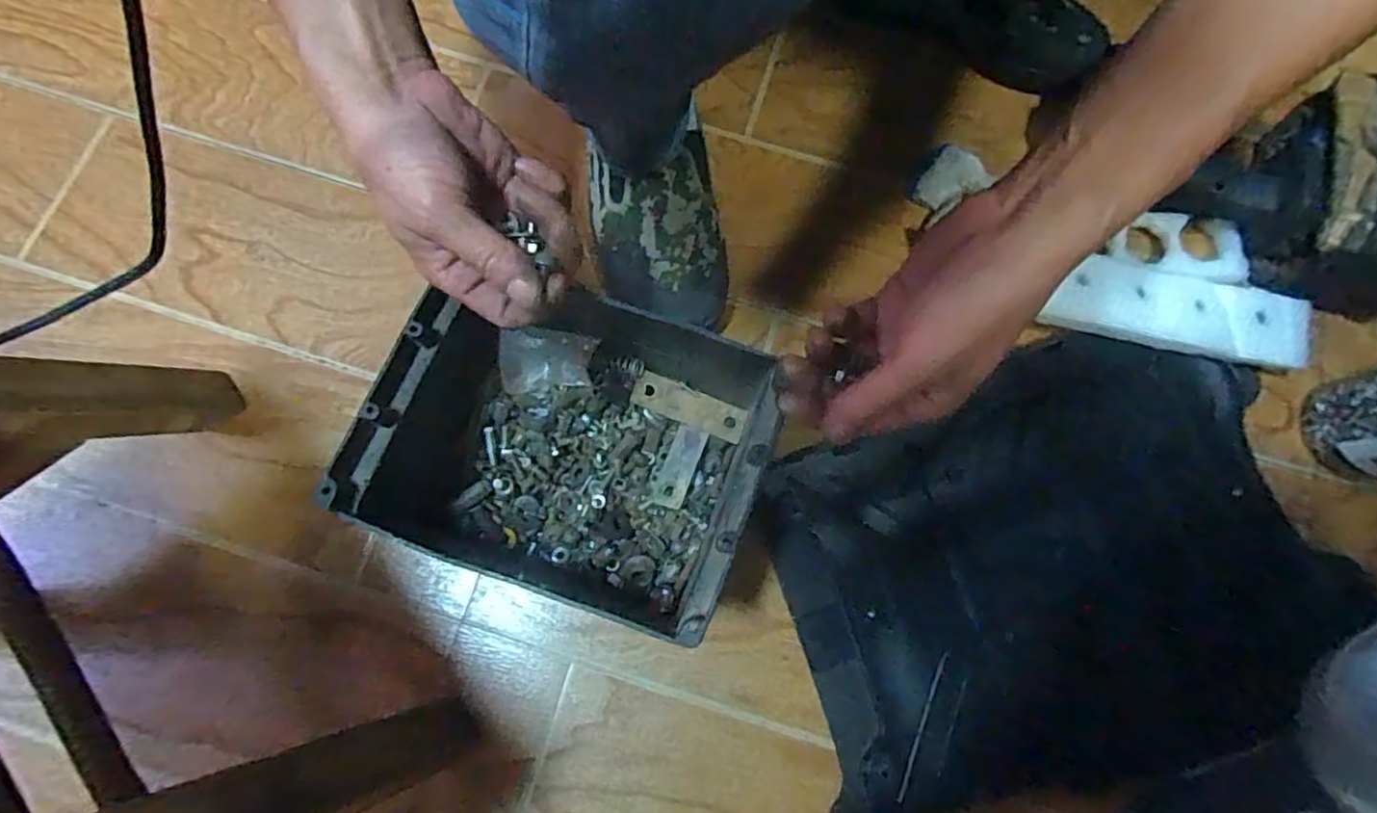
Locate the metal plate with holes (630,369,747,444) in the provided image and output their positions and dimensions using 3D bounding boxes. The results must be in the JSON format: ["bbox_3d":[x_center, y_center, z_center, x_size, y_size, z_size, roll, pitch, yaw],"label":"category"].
[{"bbox_3d":[0.001,0.000,0.463,0.081,0.005,0.025,22,85,-6],"label":"metal plate with holes"}]

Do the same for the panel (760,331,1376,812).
[{"bbox_3d":[0.267,0.106,0.481,0.385,0.041,0.296,-11,75,-5],"label":"panel"}]

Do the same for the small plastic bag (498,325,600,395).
[{"bbox_3d":[-0.099,-0.030,0.456,0.063,0.057,0.007,7,38,-7],"label":"small plastic bag"}]

